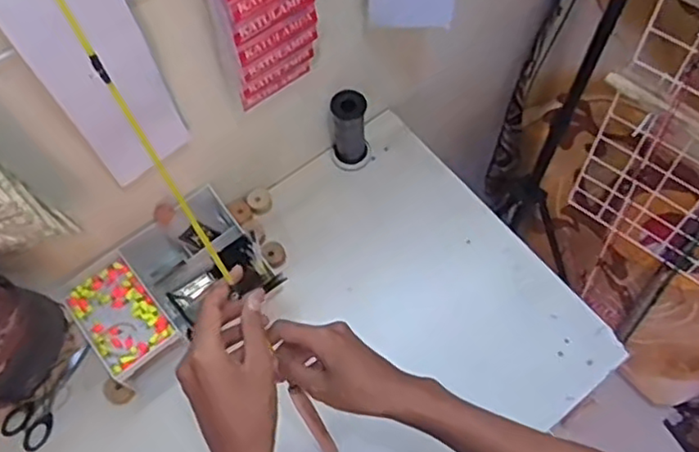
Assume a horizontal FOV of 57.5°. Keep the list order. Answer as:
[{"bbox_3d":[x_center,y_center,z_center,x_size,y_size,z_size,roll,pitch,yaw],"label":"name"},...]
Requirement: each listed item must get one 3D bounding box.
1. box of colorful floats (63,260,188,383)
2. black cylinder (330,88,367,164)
[{"bbox_3d":[-0.281,0.121,0.801,0.089,0.065,0.147,-37,68,-15],"label":"box of colorful floats"},{"bbox_3d":[0.000,-0.141,0.922,0.051,0.118,0.046,-5,64,0],"label":"black cylinder"}]

